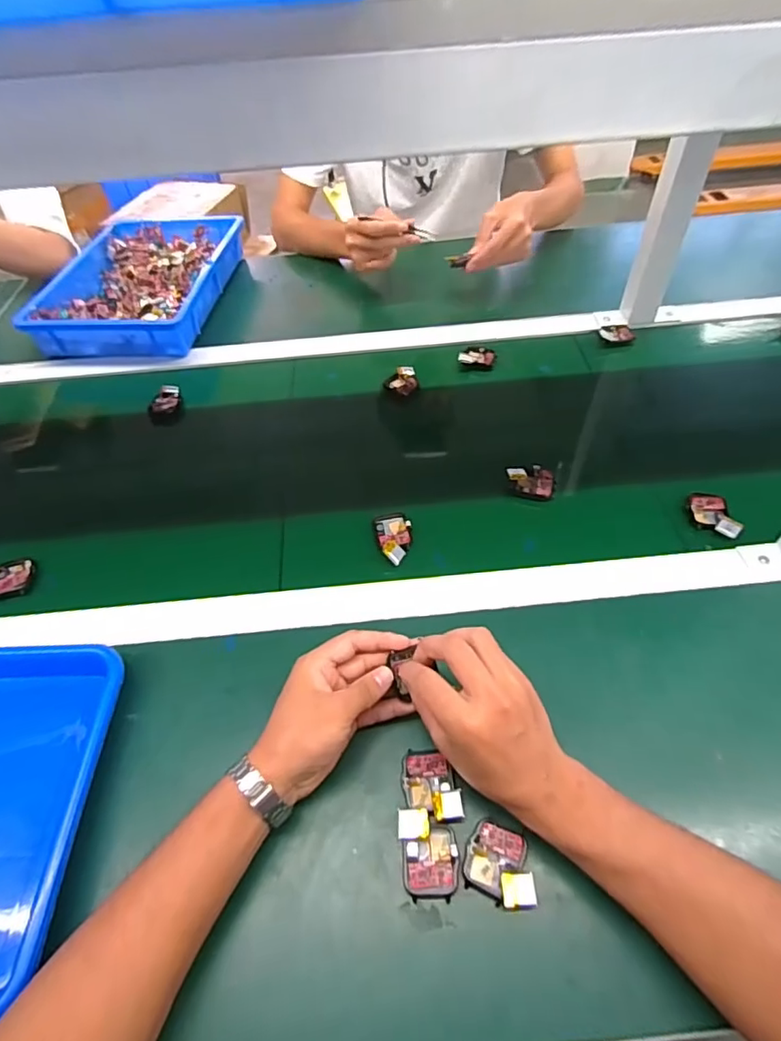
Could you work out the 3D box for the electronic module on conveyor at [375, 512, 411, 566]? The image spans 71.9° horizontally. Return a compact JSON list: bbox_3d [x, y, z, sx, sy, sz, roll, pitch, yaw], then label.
[{"bbox_3d":[0.005,0.017,0.562,0.035,0.014,0.065,-11,53,-5],"label":"electronic module on conveyor"}]

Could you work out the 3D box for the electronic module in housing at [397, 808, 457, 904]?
[{"bbox_3d":[0.027,0.239,0.387,0.039,0.016,0.055,-7,52,-2],"label":"electronic module in housing"}]

